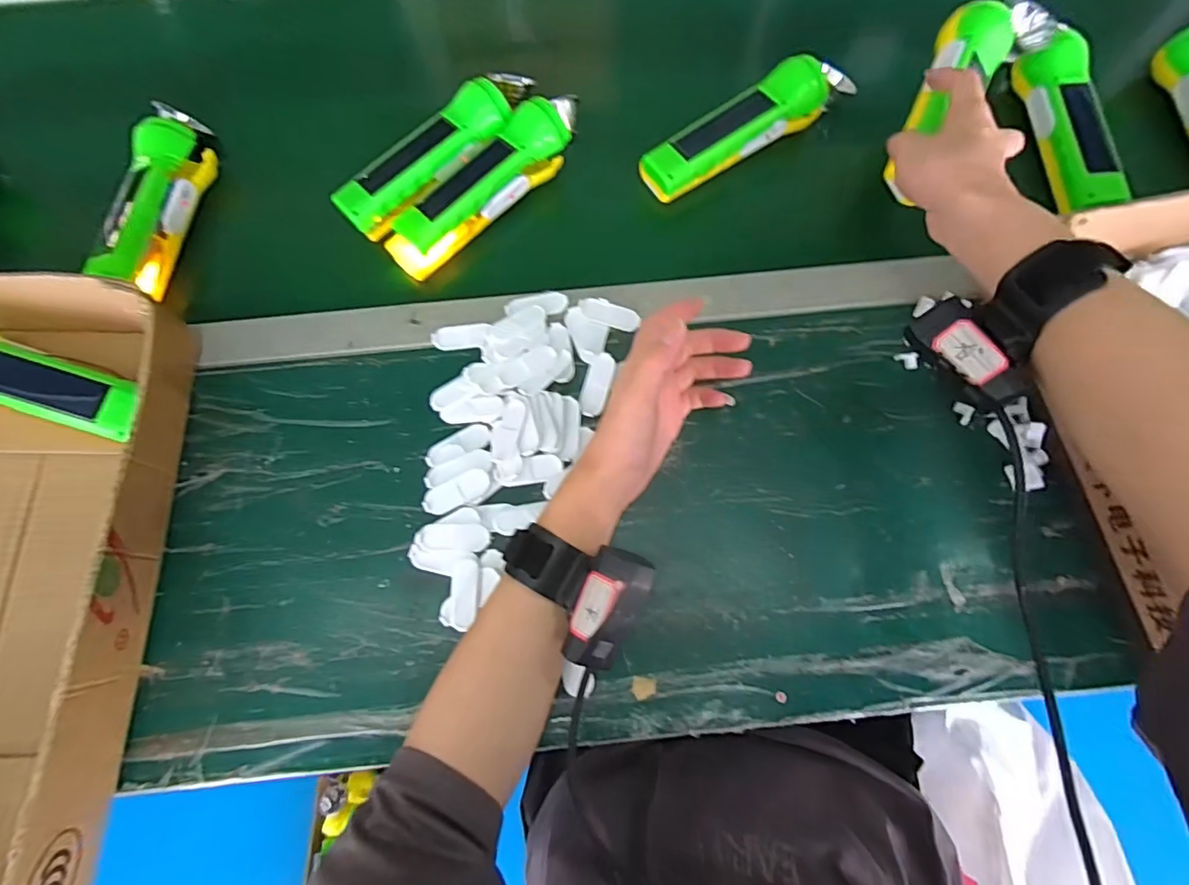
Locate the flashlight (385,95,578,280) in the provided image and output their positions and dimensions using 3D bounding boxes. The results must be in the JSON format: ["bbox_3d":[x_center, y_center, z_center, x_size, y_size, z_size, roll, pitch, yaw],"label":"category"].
[{"bbox_3d":[-0.088,-0.225,0.458,0.204,0.045,0.052,-39,77,-10],"label":"flashlight"}]

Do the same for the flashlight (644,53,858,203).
[{"bbox_3d":[0.127,-0.276,0.467,0.185,0.047,0.046,-31,76,-8],"label":"flashlight"}]

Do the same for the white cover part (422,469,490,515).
[{"bbox_3d":[-0.100,0.036,0.396,0.049,0.005,0.020,-25,75,-7],"label":"white cover part"}]

